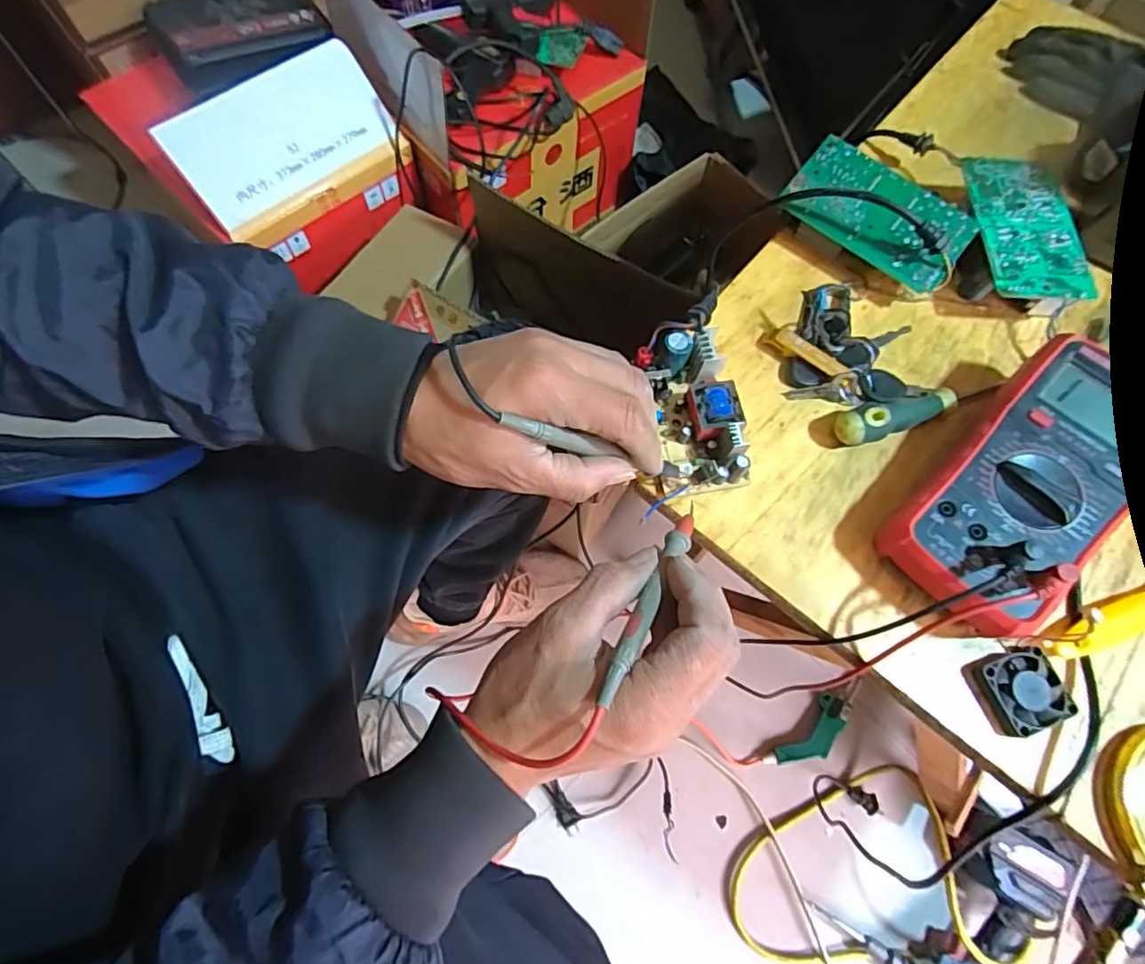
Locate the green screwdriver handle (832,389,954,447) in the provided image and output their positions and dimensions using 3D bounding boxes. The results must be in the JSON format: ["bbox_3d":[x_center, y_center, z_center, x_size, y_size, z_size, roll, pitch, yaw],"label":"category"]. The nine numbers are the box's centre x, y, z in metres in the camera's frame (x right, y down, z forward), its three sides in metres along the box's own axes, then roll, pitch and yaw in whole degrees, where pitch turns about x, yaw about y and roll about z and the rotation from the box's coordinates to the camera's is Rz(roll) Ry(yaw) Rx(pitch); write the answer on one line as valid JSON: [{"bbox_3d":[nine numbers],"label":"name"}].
[{"bbox_3d":[0.207,-0.043,0.378,0.085,0.027,0.021,-17,71,-8],"label":"green screwdriver handle"}]

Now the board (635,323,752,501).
[{"bbox_3d":[0.077,-0.044,0.366,0.054,0.035,0.098,-11,80,-5],"label":"board"}]

